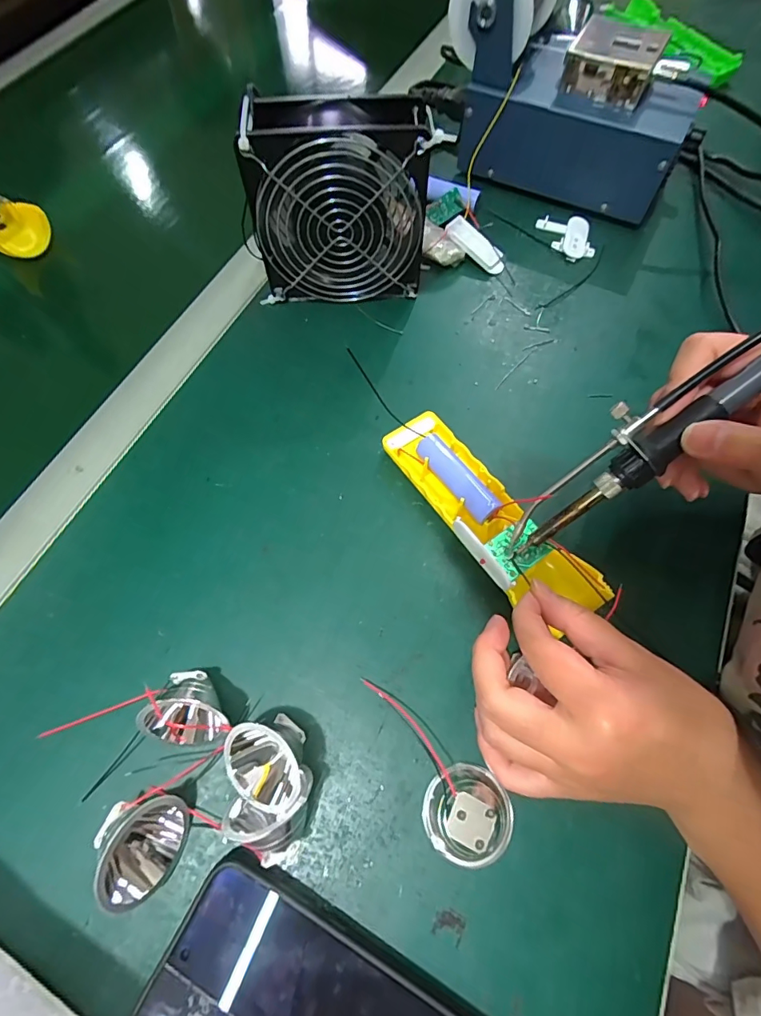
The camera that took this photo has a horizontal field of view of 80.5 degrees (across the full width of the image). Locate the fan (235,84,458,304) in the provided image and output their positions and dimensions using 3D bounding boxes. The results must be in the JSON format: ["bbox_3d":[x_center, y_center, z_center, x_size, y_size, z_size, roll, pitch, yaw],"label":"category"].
[{"bbox_3d":[-0.027,-0.214,0.327,0.124,0.123,0.047,0,66,0],"label":"fan"}]

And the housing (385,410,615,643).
[{"bbox_3d":[0.063,0.002,0.280,0.048,0.029,0.163,-36,67,-14],"label":"housing"}]

